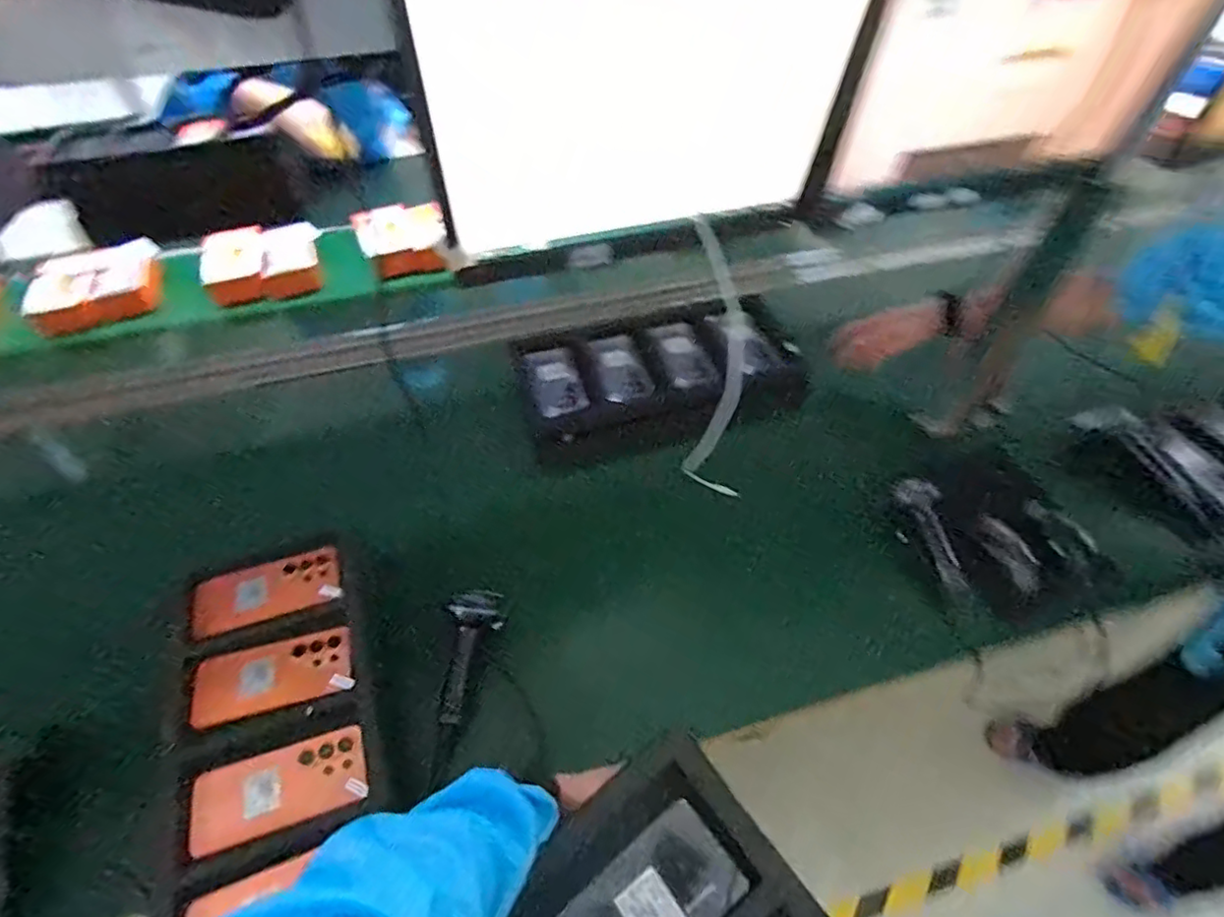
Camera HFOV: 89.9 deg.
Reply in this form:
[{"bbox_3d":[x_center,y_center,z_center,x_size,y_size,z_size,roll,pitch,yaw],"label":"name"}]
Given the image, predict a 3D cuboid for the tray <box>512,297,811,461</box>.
[{"bbox_3d":[0.090,-0.162,1.098,0.491,0.085,0.293,-11,41,-5],"label":"tray"}]

